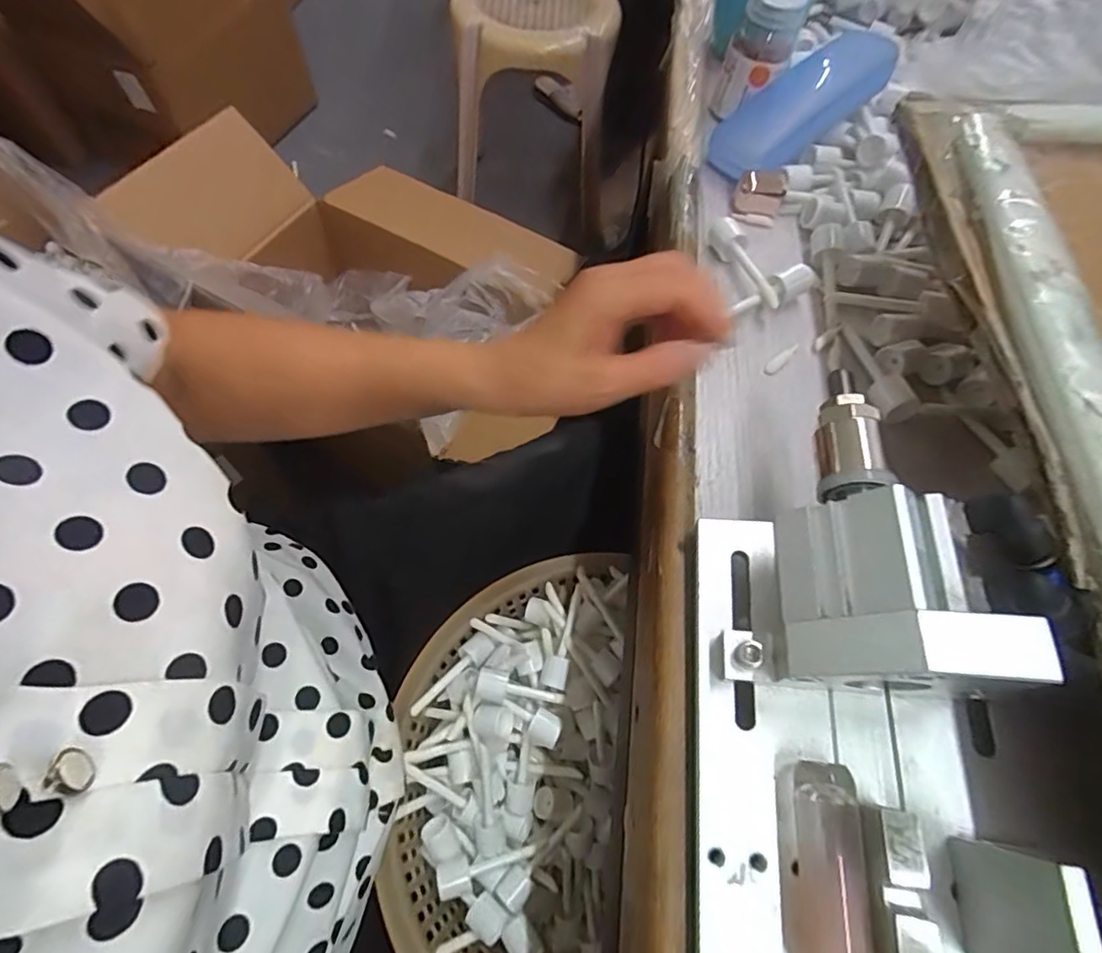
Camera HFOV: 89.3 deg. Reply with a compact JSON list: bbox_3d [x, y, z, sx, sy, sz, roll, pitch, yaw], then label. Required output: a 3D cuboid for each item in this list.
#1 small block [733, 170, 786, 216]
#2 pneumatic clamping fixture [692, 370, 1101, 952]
[{"bbox_3d":[0.147,-0.201,0.393,0.032,0.021,0.023,17,63,5],"label":"small block"},{"bbox_3d":[0.111,0.117,0.185,0.099,0.092,0.301,7,67,0],"label":"pneumatic clamping fixture"}]

